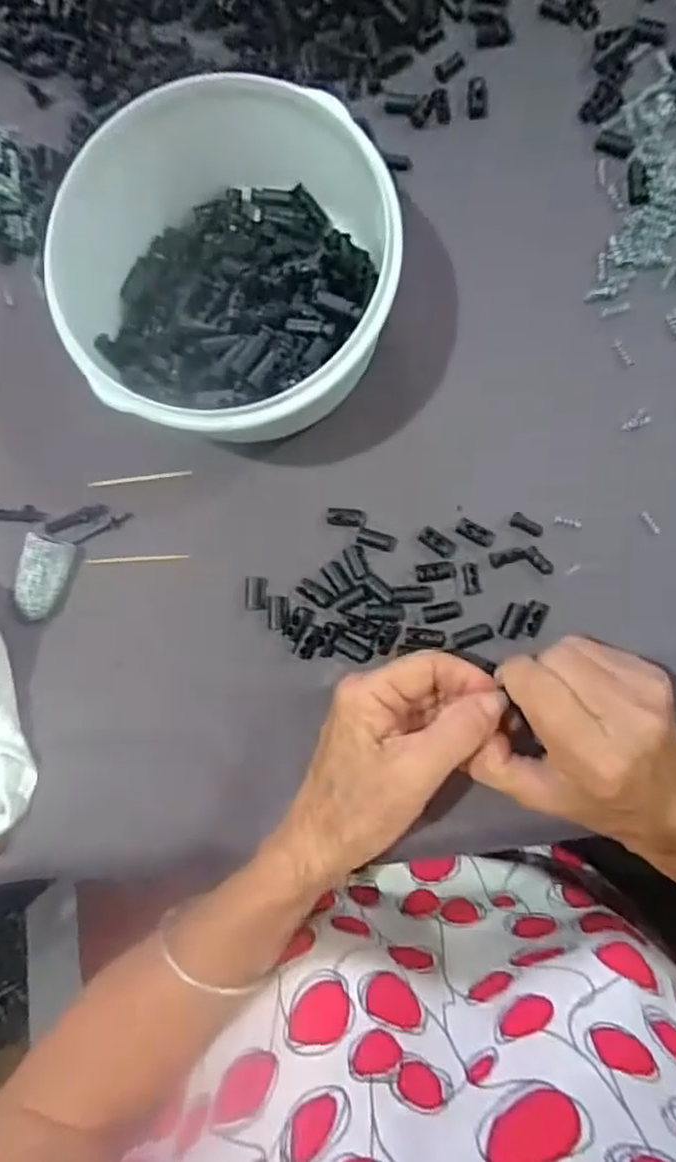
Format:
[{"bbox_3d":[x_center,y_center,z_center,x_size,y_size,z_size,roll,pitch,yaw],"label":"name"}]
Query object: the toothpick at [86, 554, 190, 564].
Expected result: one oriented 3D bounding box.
[{"bbox_3d":[-0.113,-0.013,0.370,0.058,0.004,0.004,-3,85,5],"label":"toothpick"}]

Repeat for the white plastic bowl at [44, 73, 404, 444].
[{"bbox_3d":[-0.052,-0.144,0.330,0.155,0.072,0.142,0,86,5],"label":"white plastic bowl"}]

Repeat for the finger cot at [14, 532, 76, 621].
[{"bbox_3d":[-0.166,-0.001,0.369,0.024,0.016,0.045,15,87,6],"label":"finger cot"}]

